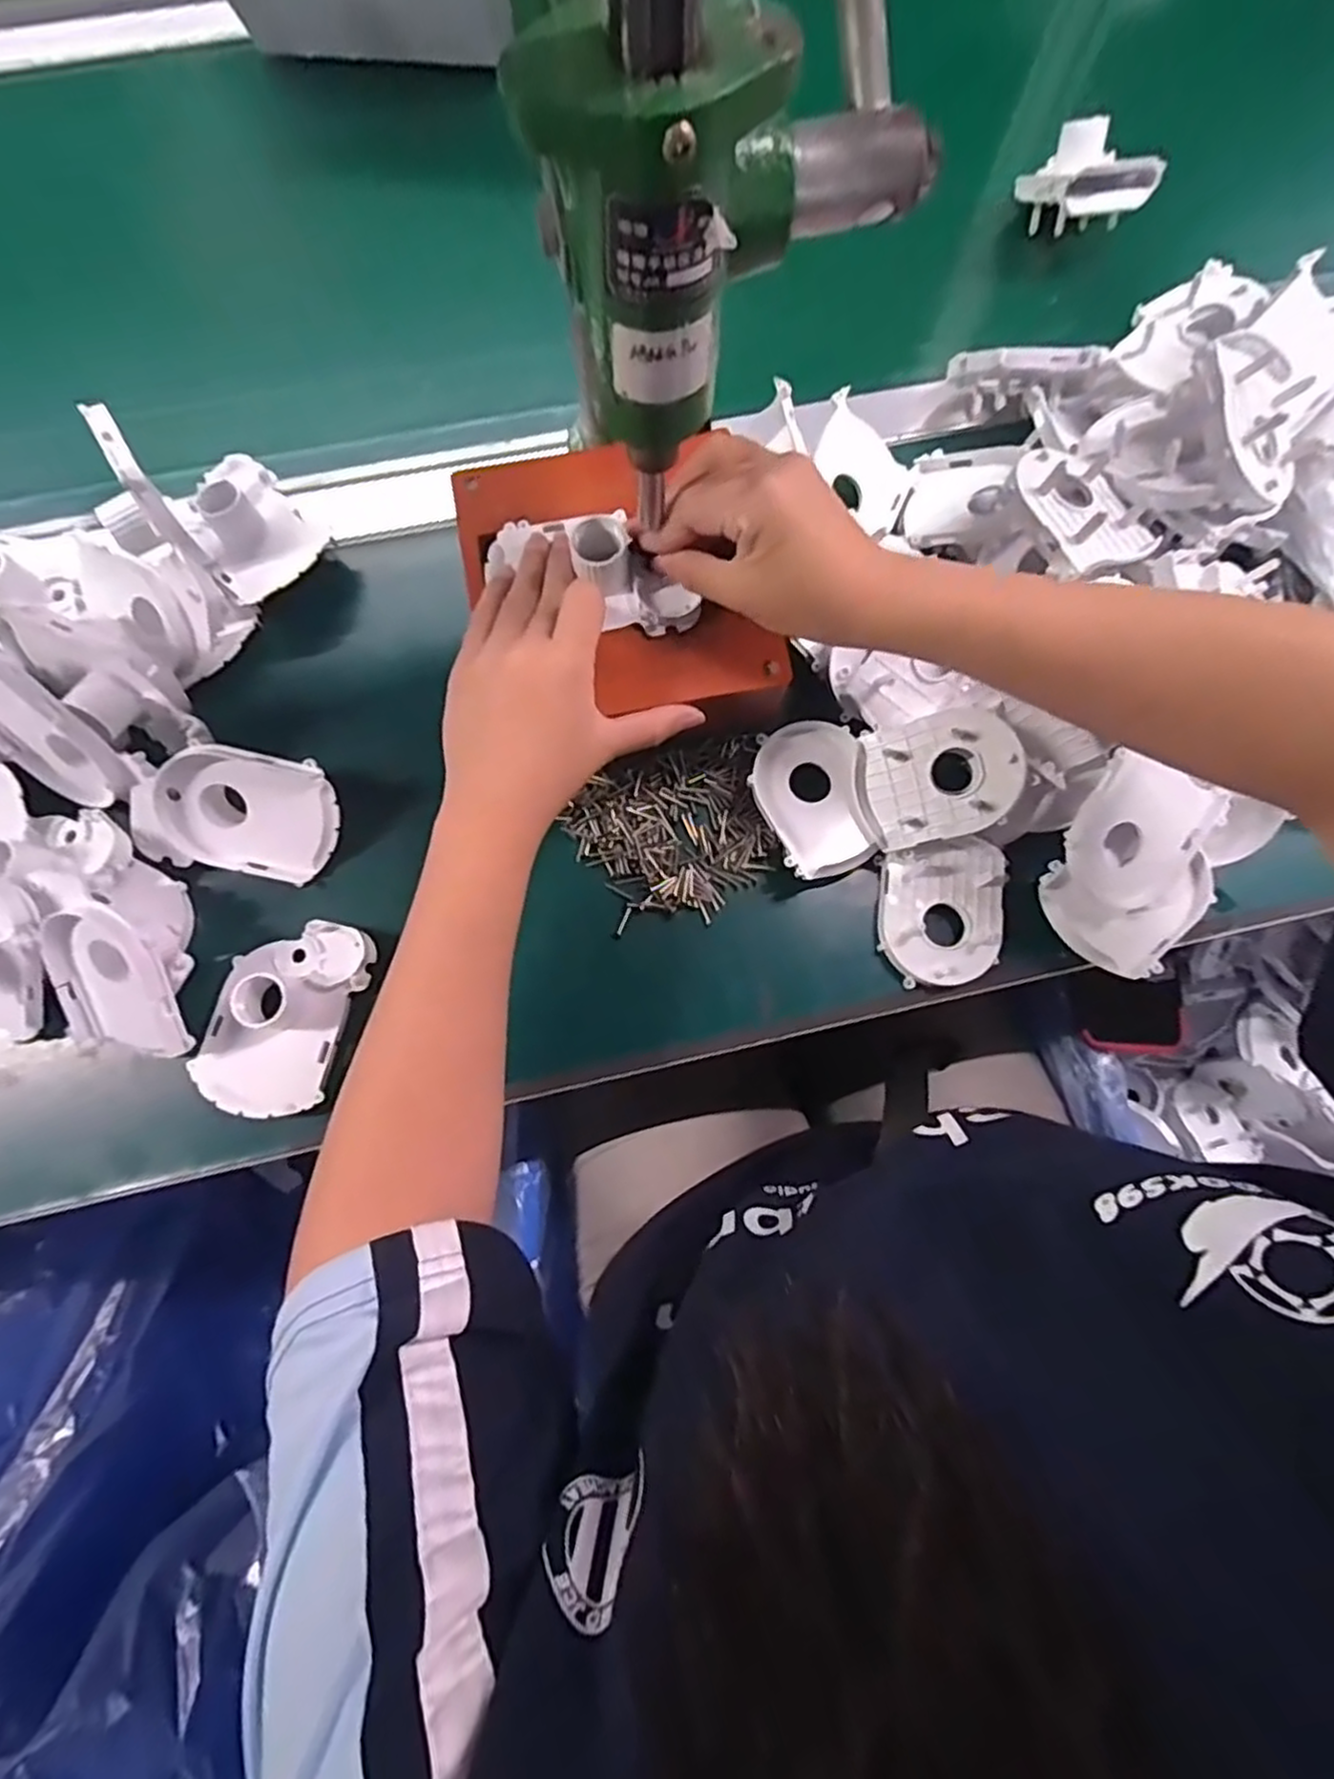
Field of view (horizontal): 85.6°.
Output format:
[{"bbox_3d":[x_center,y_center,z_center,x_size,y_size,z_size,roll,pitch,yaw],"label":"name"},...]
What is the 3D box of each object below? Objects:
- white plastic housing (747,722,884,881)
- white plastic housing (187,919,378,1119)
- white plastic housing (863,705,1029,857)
[{"bbox_3d":[0.082,-0.049,0.402,0.060,0.028,0.083,-20,79,-6],"label":"white plastic housing"},{"bbox_3d":[-0.201,0.063,0.370,0.066,0.029,0.102,18,78,2],"label":"white plastic housing"},{"bbox_3d":[0.143,-0.059,0.380,0.081,0.018,0.064,-14,88,30],"label":"white plastic housing"}]

